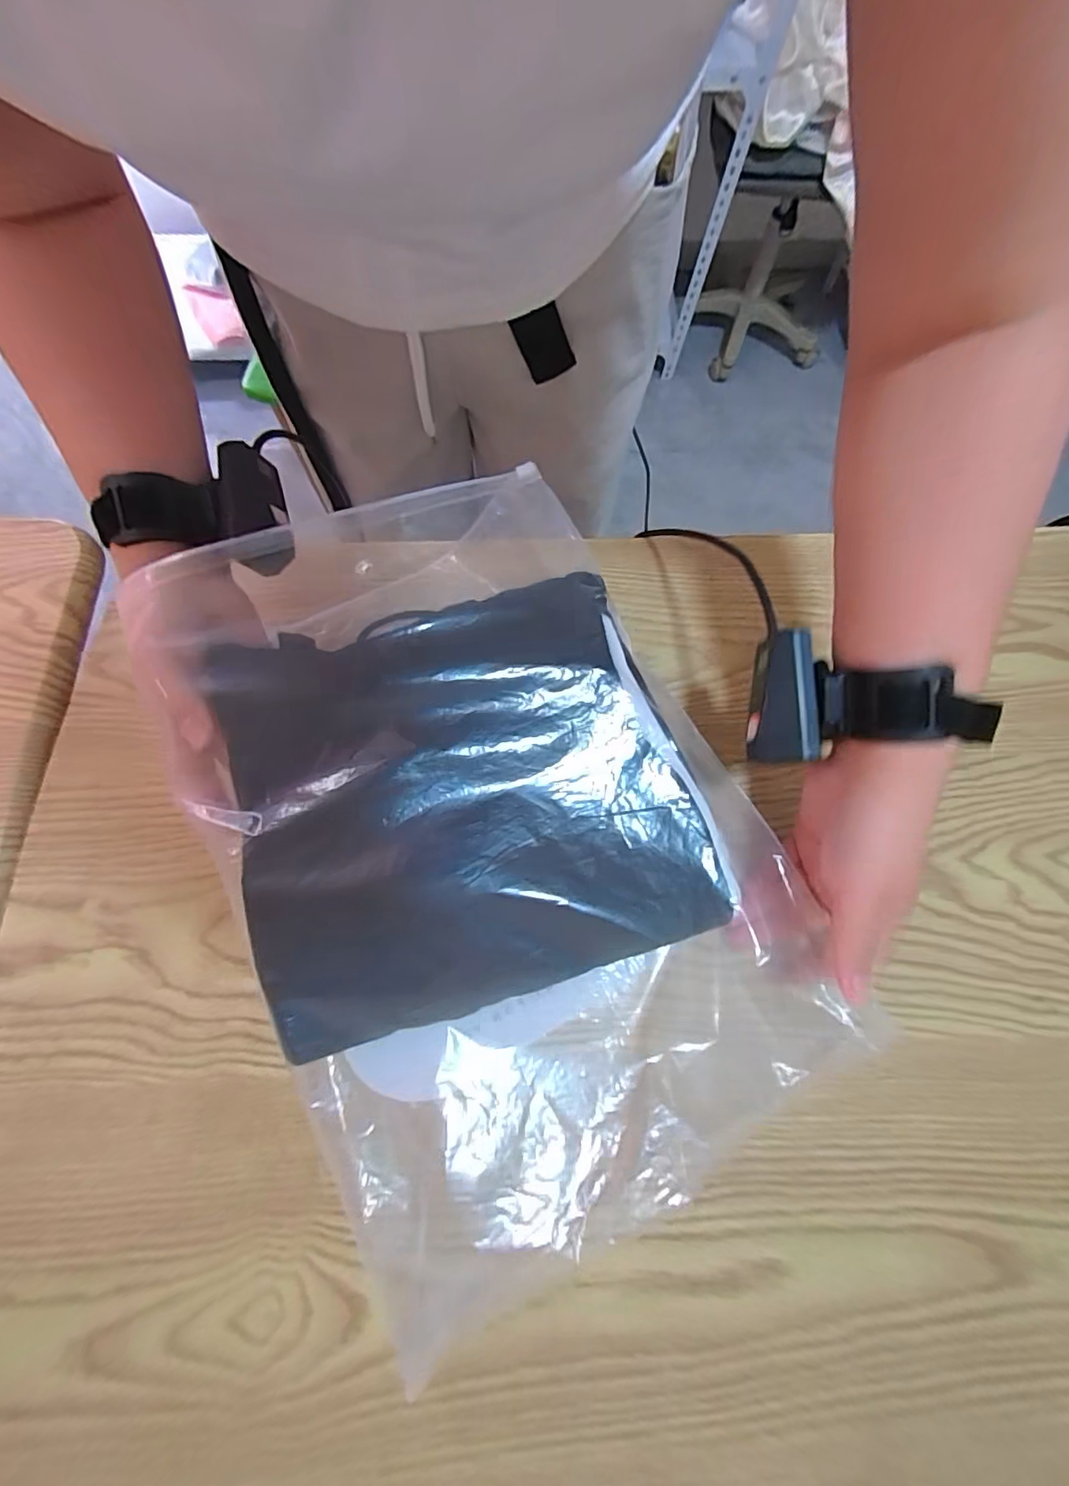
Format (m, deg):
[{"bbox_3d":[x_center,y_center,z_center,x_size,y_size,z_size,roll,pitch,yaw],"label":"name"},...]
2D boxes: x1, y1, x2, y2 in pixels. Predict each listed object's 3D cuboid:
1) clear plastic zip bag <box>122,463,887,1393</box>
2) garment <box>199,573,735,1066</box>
[{"bbox_3d":[-0.024,0.063,0.289,0.282,0.059,0.378,-27,86,-11],"label":"clear plastic zip bag"},{"bbox_3d":[-0.037,0.025,0.280,0.225,0.029,0.211,-14,75,-6],"label":"garment"}]

